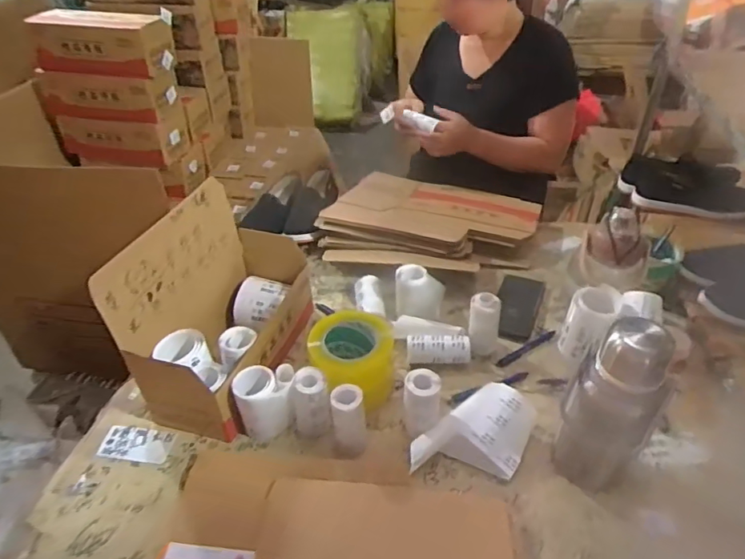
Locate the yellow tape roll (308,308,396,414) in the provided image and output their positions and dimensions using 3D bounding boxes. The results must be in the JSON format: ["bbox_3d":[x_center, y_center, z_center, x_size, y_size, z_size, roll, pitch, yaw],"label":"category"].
[{"bbox_3d":[-0.027,0.125,0.782,0.123,0.114,0.115,-1,38,1],"label":"yellow tape roll"}]

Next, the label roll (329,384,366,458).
[{"bbox_3d":[-0.032,0.189,0.691,0.042,0.100,0.044,-4,38,-3],"label":"label roll"}]

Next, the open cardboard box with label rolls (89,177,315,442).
[{"bbox_3d":[-0.218,0.020,0.801,0.158,0.255,0.342,10,40,14],"label":"open cardboard box with label rolls"}]

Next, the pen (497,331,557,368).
[{"bbox_3d":[0.255,0.112,0.854,0.132,0.011,0.017,-25,44,-27],"label":"pen"}]

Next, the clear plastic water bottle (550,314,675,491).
[{"bbox_3d":[0.276,0.156,0.609,0.093,0.244,0.074,22,44,27],"label":"clear plastic water bottle"}]

